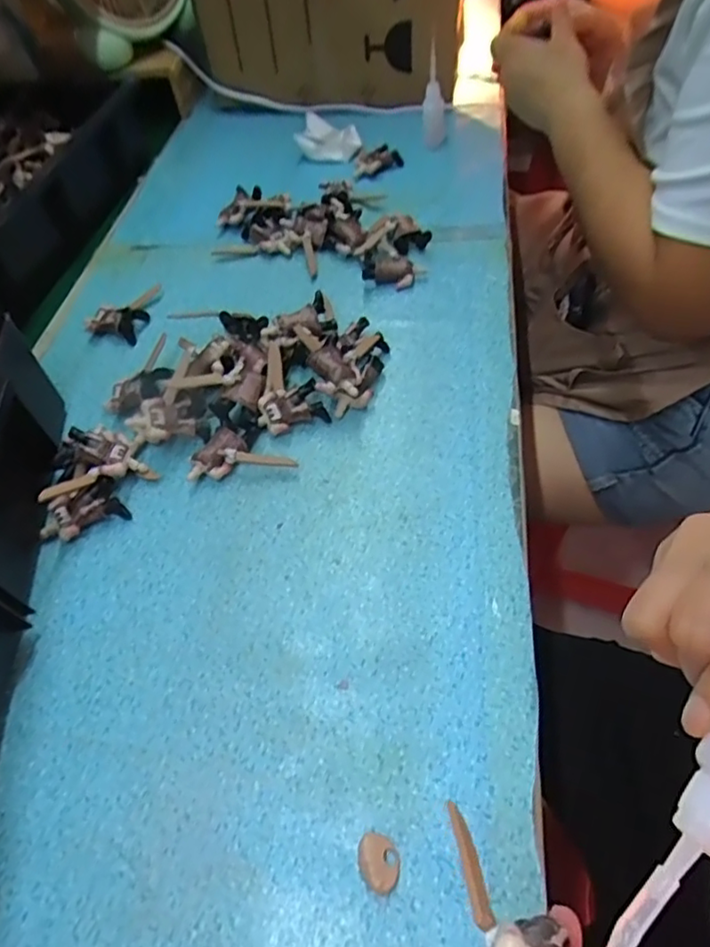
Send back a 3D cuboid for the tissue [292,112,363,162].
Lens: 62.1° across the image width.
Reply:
[{"bbox_3d":[-0.034,-0.400,0.702,0.074,0.024,0.049,22,59,20],"label":"tissue"}]

